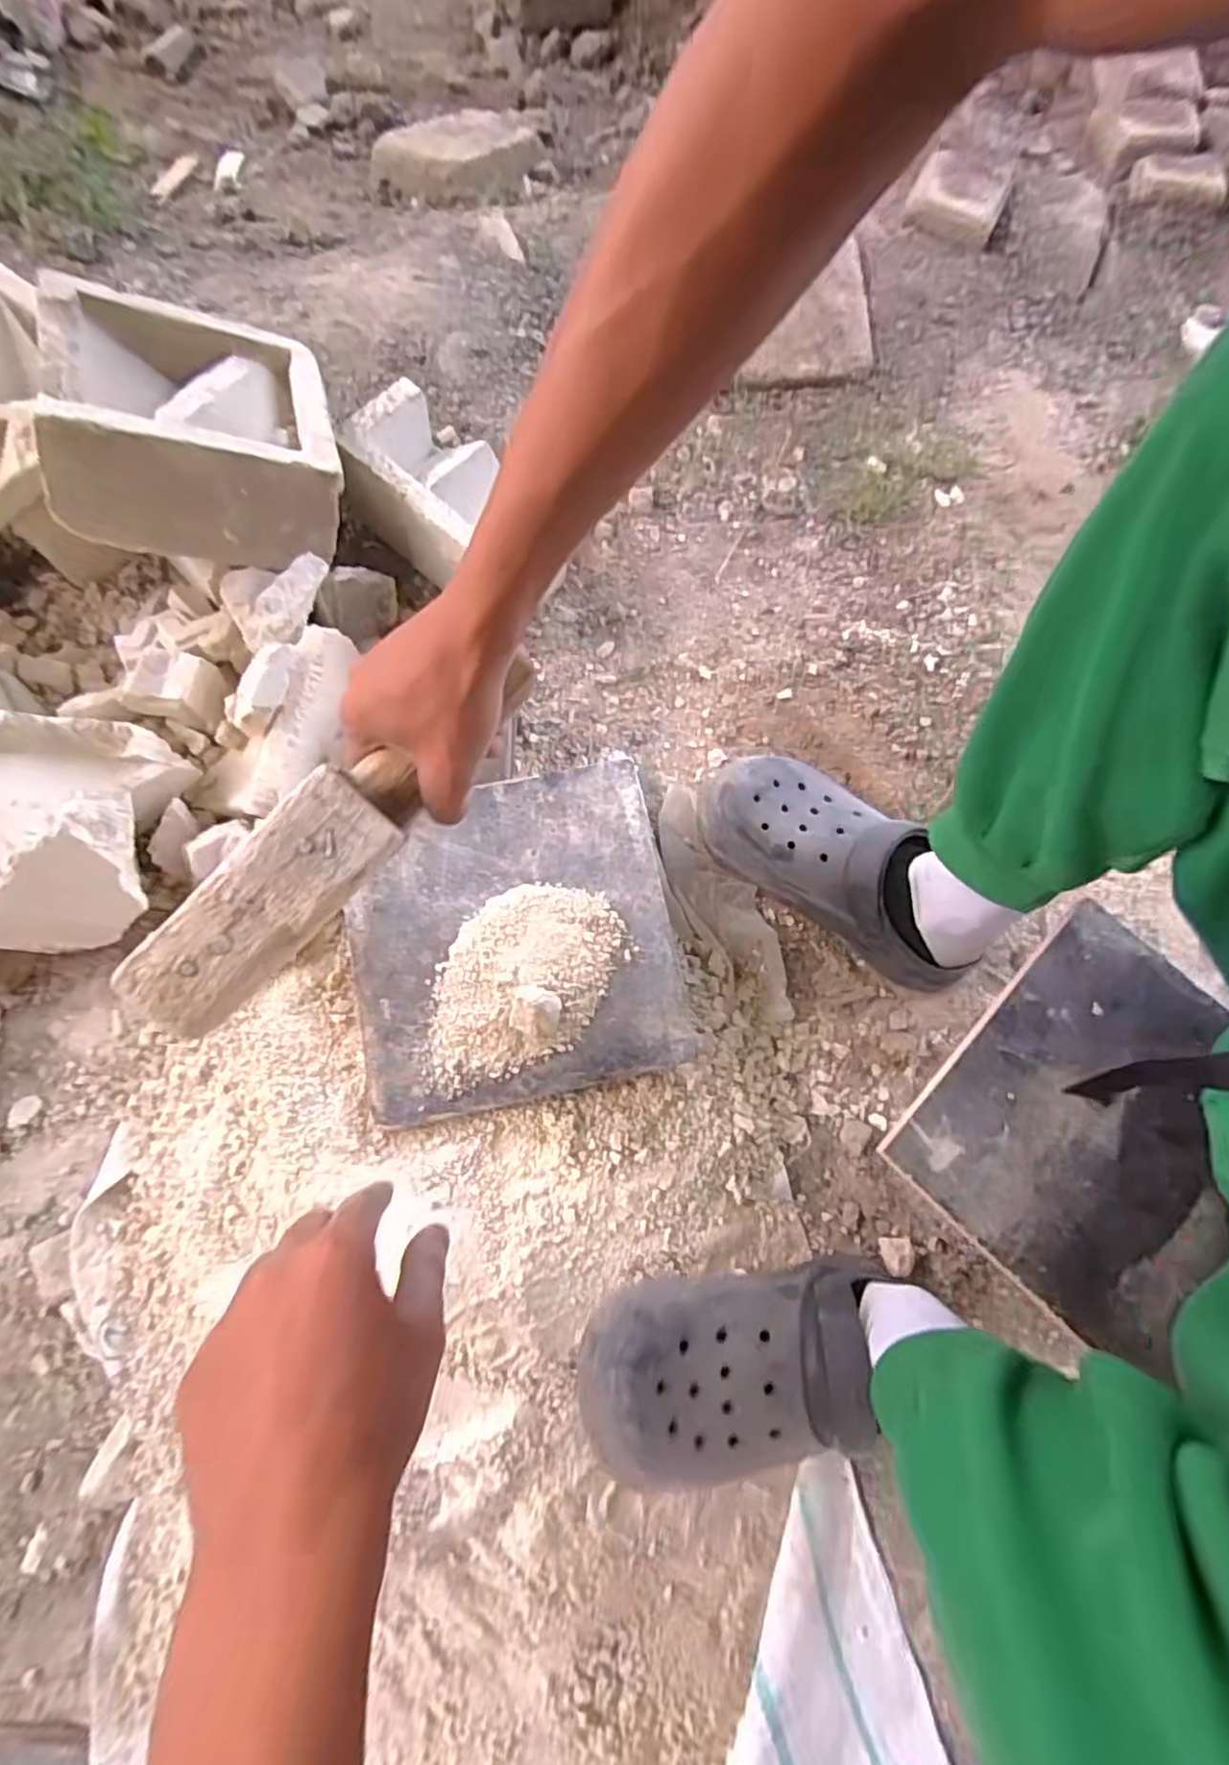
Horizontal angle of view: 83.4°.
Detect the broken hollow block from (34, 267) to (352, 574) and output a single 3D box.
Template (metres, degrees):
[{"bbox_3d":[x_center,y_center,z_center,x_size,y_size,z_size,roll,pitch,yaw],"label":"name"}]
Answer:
[{"bbox_3d":[-0.355,-0.382,0.587,0.201,0.113,0.190,-5,59,-30],"label":"broken hollow block"}]

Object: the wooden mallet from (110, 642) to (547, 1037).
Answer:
[{"bbox_3d":[-0.129,-0.027,0.335,0.049,0.041,0.240,39,74,10],"label":"wooden mallet"}]

